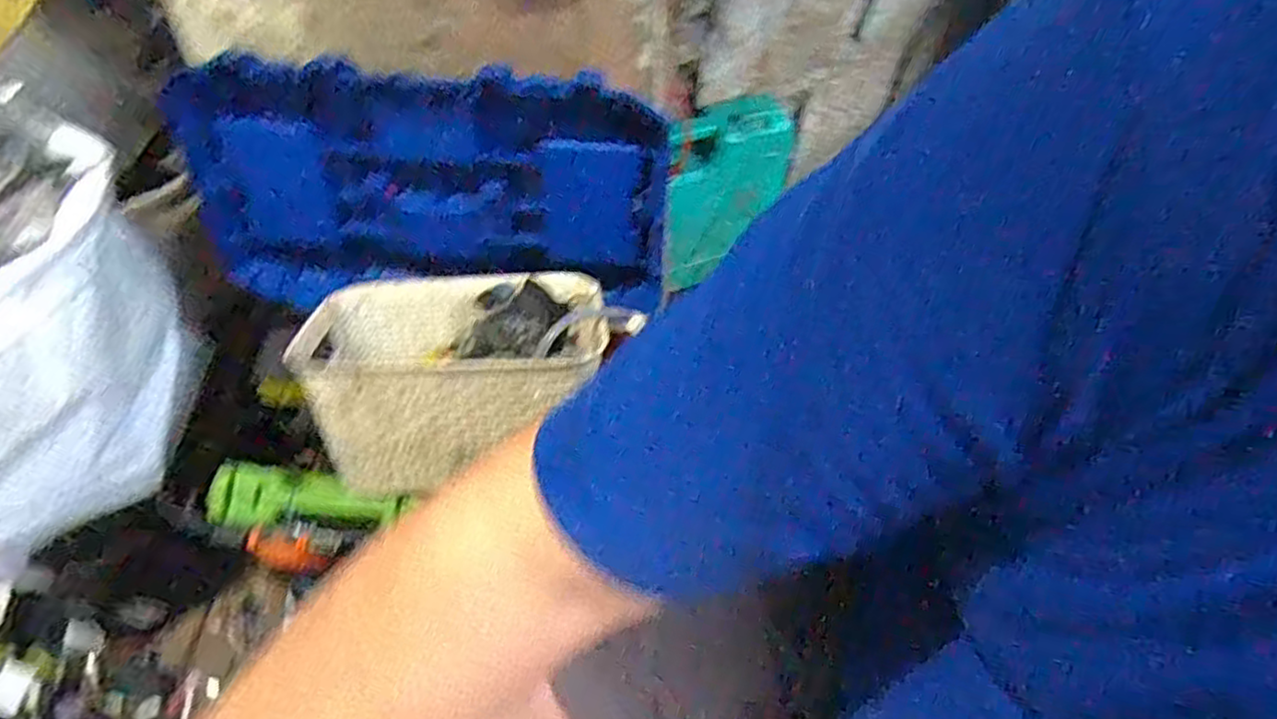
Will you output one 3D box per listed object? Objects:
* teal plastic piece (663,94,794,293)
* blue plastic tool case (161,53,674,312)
[{"bbox_3d":[0.117,-0.212,0.920,0.174,0.233,0.024,-7,27,-17],"label":"teal plastic piece"},{"bbox_3d":[-0.217,-0.156,0.754,0.491,0.311,0.080,4,46,-1],"label":"blue plastic tool case"}]

